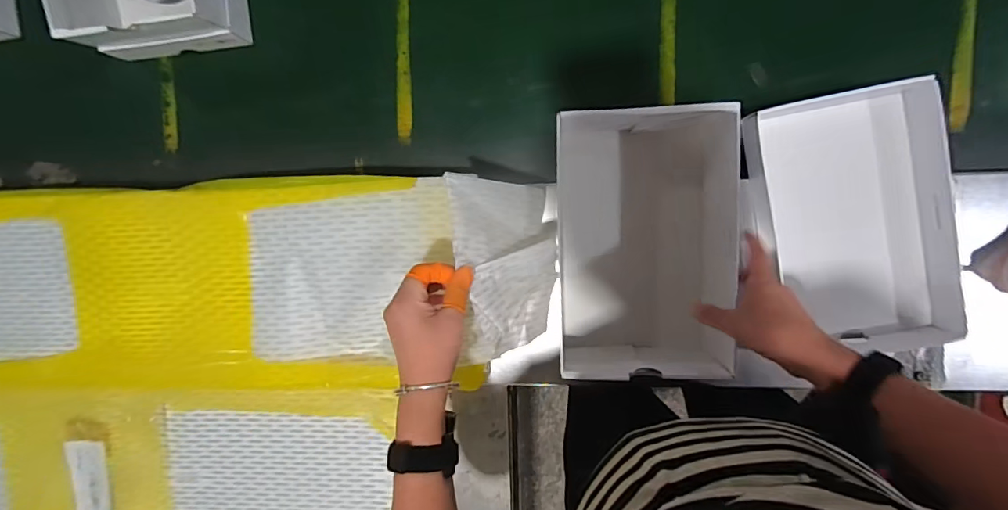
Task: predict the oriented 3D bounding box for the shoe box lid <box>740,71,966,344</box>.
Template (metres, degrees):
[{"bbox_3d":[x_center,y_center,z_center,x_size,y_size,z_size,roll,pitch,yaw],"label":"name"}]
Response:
[{"bbox_3d":[0.435,-0.041,0.600,0.195,0.037,0.312,-7,97,37],"label":"shoe box lid"}]

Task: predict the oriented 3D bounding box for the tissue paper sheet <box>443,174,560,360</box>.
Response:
[{"bbox_3d":[0.006,0.006,0.511,0.128,0.031,0.182,-1,76,-36],"label":"tissue paper sheet"}]

